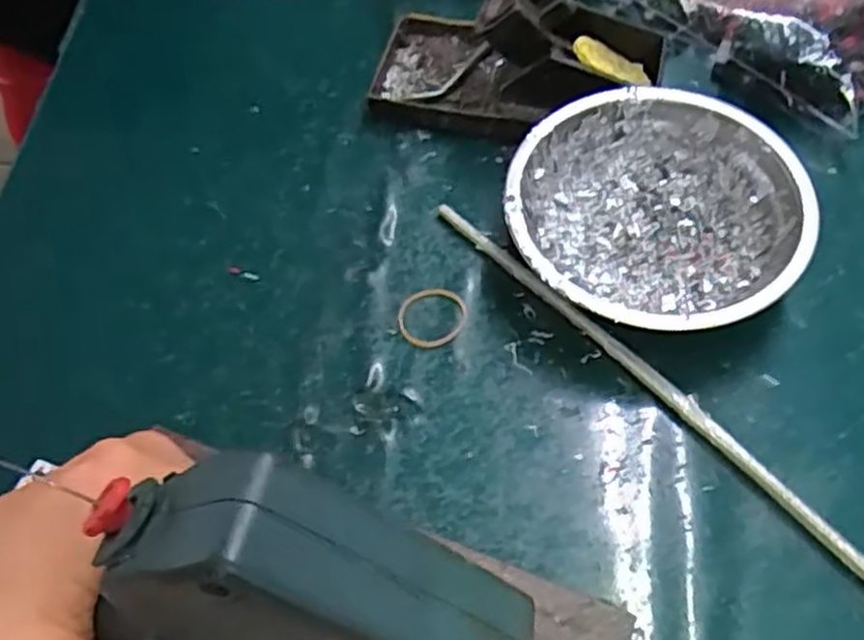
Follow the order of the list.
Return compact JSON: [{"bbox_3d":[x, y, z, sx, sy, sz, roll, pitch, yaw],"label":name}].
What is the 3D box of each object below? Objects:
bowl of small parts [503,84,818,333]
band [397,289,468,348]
[{"bbox_3d":[0.096,-0.043,0.341,0.122,0.042,0.119,-2,60,3],"label":"bowl of small parts"},{"bbox_3d":[0.000,-0.002,0.346,0.031,0.004,0.030,-2,60,3],"label":"band"}]

